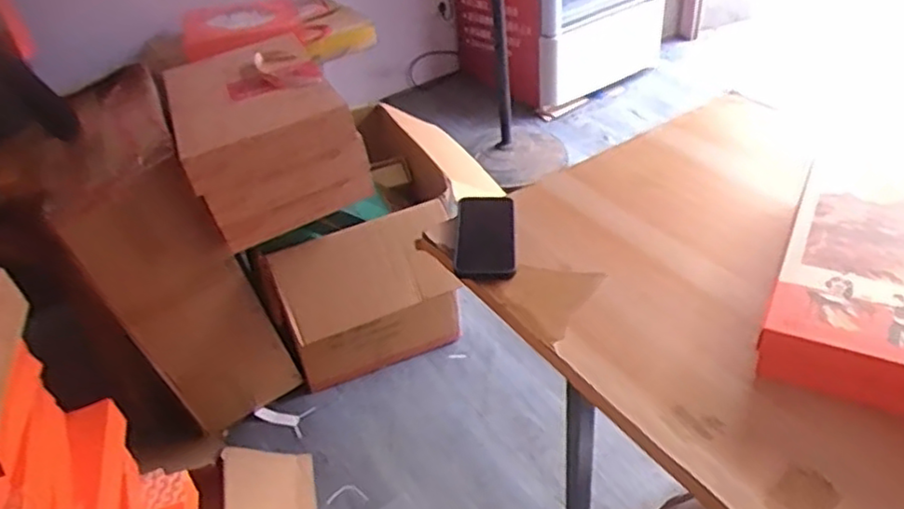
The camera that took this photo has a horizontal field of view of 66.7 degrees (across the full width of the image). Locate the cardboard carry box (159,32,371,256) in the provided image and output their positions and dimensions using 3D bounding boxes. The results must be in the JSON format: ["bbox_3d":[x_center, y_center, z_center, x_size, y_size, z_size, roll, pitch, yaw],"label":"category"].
[{"bbox_3d":[-0.405,-0.253,1.457,0.317,0.235,0.495,-20,40,-16],"label":"cardboard carry box"}]

